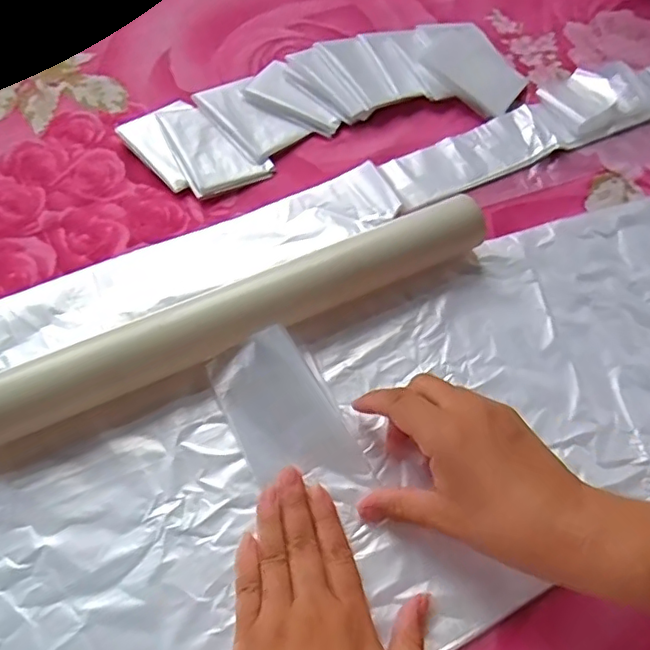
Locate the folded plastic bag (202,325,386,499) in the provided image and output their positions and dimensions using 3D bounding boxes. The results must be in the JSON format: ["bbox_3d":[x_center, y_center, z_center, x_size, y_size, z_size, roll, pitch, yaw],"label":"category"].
[{"bbox_3d":[-0.022,0.056,0.332,0.059,0.024,0.108,-27,67,-15],"label":"folded plastic bag"}]

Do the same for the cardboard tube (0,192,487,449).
[{"bbox_3d":[-0.056,-0.004,0.351,0.352,0.040,0.044,-23,66,-13],"label":"cardboard tube"}]

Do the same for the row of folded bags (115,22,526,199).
[{"bbox_3d":[0.006,-0.189,0.468,0.327,0.017,0.115,-17,64,-11],"label":"row of folded bags"}]

